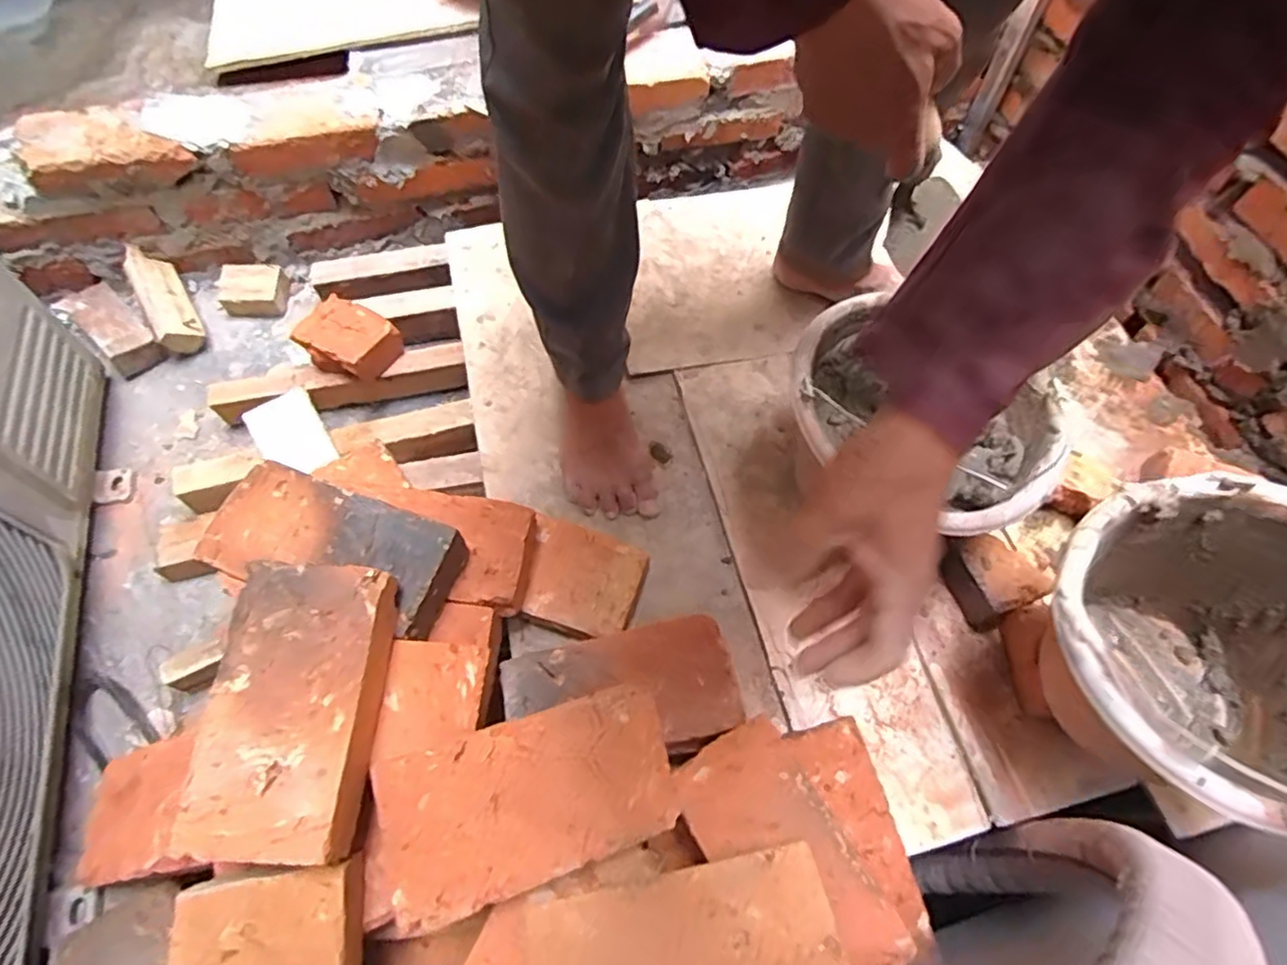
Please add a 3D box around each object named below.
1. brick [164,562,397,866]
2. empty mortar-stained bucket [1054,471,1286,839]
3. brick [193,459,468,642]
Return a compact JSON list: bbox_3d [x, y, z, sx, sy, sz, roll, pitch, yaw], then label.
[{"bbox_3d":[-0.231,0.153,0.447,0.103,0.058,0.180,3,62,1],"label":"brick"},{"bbox_3d":[0.416,0.139,0.505,0.231,0.187,0.240,0,62,0],"label":"empty mortar-stained bucket"},{"bbox_3d":[-0.251,0.055,0.547,0.191,0.060,0.100,17,63,8],"label":"brick"}]

